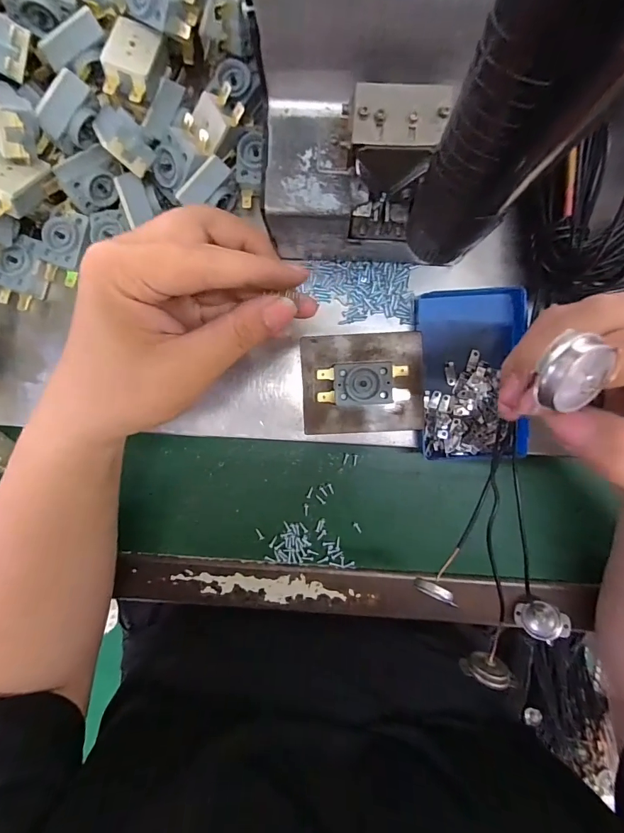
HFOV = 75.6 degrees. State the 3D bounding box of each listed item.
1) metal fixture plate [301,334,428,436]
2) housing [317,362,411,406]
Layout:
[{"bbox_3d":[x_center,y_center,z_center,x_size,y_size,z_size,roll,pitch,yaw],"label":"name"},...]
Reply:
[{"bbox_3d":[0.033,-0.021,0.263,0.079,0.005,0.063,-2,95,2],"label":"metal fixture plate"},{"bbox_3d":[0.033,-0.021,0.256,0.058,0.013,0.026,-3,95,2],"label":"housing"}]

